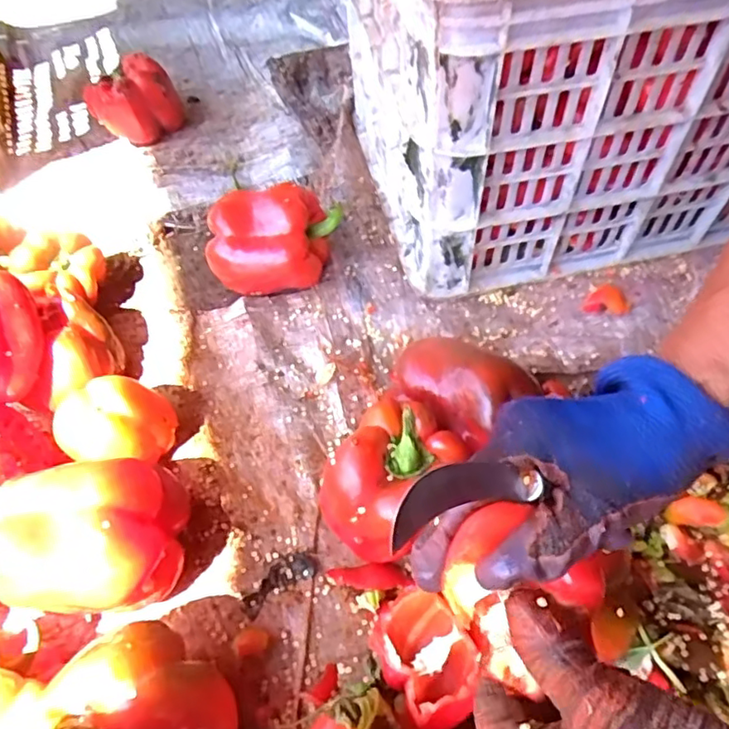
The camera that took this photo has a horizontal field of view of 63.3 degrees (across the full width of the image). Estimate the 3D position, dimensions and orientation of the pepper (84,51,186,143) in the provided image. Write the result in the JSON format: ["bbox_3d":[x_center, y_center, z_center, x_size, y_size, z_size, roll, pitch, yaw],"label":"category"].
[{"bbox_3d":[-0.290,-0.334,0.745,0.107,0.079,0.078,-25,59,-12],"label":"pepper"}]

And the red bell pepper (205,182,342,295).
[{"bbox_3d":[-0.087,-0.121,0.582,0.128,0.091,0.094,-7,57,-1],"label":"red bell pepper"}]

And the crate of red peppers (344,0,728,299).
[{"bbox_3d":[0.184,-0.302,0.536,0.355,0.329,0.300,-12,57,-4],"label":"crate of red peppers"}]

